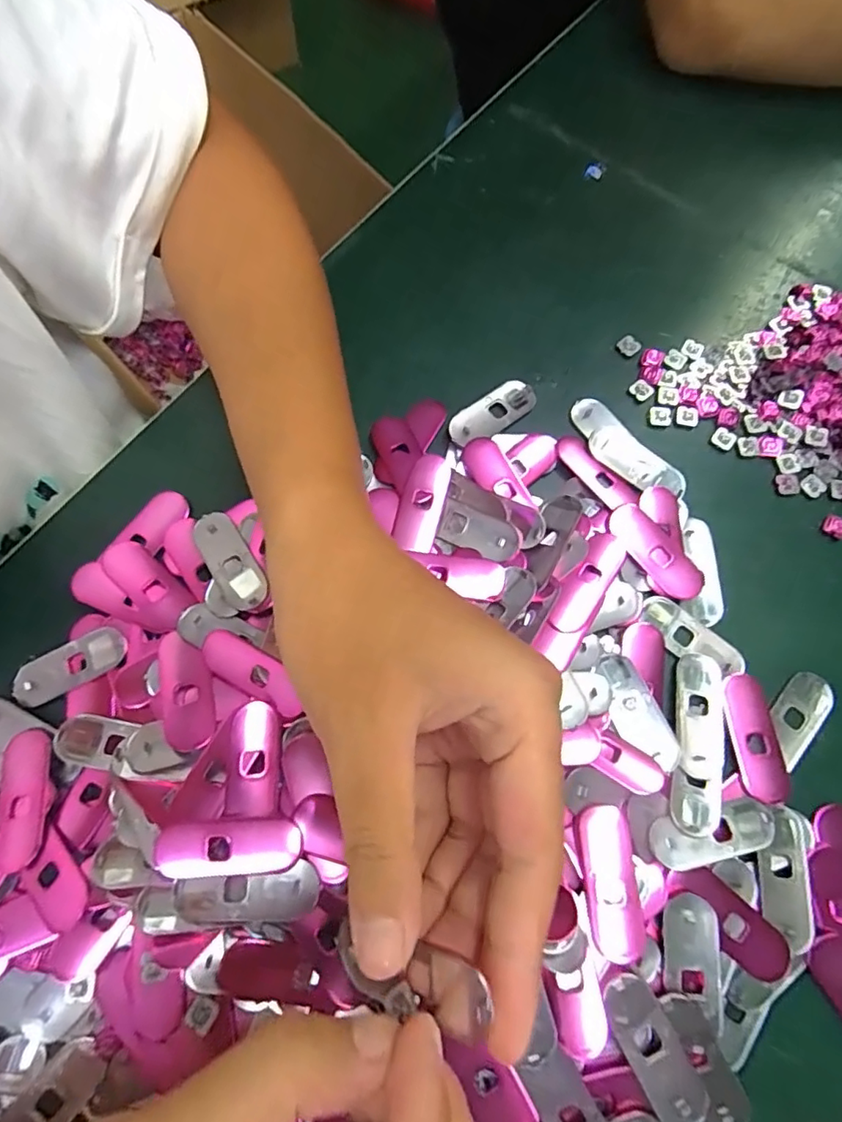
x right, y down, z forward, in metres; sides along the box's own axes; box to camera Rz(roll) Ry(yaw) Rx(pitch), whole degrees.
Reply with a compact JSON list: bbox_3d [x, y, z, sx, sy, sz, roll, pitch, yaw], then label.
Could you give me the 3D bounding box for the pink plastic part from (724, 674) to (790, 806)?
[{"bbox_3d":[0.137,0.072,0.231,0.020,0.004,0.049,-6,73,-3],"label":"pink plastic part"}]

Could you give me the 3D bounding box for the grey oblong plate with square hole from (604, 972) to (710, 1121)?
[{"bbox_3d":[0.082,0.170,0.197,0.016,0.009,0.055,-27,75,-9],"label":"grey oblong plate with square hole"}]

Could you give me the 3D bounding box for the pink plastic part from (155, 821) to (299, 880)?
[{"bbox_3d":[-0.067,0.100,0.199,0.049,0.007,0.017,-1,73,-2],"label":"pink plastic part"}]

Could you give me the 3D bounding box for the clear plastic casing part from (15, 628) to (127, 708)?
[{"bbox_3d":[-0.146,0.043,0.236,0.049,0.007,0.016,-24,75,-8],"label":"clear plastic casing part"}]

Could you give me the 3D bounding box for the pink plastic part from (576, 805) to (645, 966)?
[{"bbox_3d":[0.068,0.116,0.204,0.019,0.004,0.050,-4,73,-3],"label":"pink plastic part"}]

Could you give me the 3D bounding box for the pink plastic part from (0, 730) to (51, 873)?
[{"bbox_3d":[-0.154,0.091,0.218,0.018,0.008,0.049,-9,73,-4],"label":"pink plastic part"}]

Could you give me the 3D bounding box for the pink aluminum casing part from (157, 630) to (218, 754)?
[{"bbox_3d":[-0.093,0.051,0.226,0.020,0.012,0.047,-13,73,-5],"label":"pink aluminum casing part"}]

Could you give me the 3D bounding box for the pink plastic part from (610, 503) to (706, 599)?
[{"bbox_3d":[0.105,-0.004,0.254,0.019,0.004,0.049,-42,78,-13],"label":"pink plastic part"}]

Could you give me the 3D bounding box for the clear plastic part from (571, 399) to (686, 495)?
[{"bbox_3d":[0.096,-0.053,0.270,0.023,0.004,0.063,-41,78,-13],"label":"clear plastic part"}]

